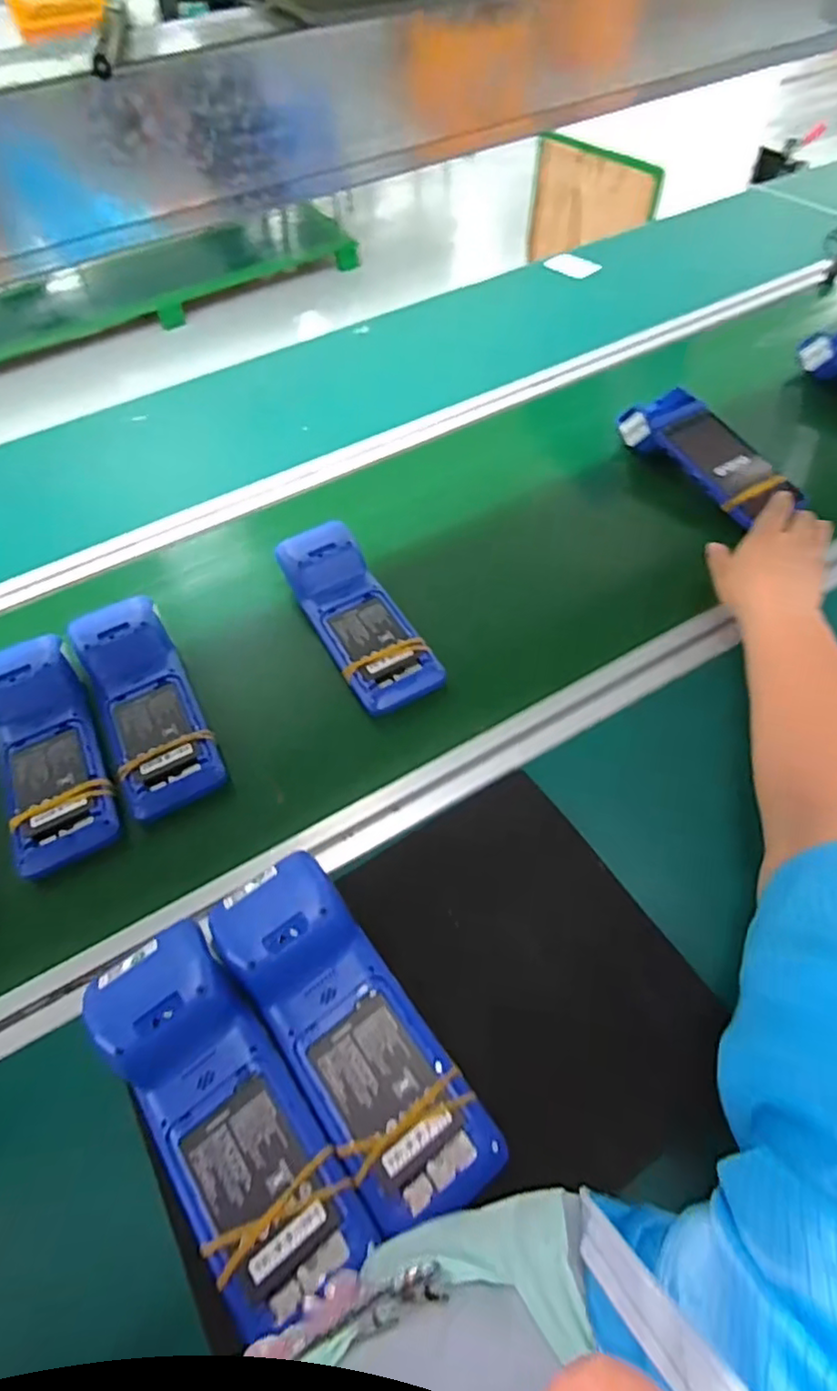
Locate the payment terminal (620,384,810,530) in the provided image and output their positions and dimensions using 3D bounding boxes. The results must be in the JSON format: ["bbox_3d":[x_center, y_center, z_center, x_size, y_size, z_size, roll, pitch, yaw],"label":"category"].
[{"bbox_3d":[0.322,-0.272,0.699,0.083,0.043,0.205,-26,60,-12],"label":"payment terminal"}]

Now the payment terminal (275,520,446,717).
[{"bbox_3d":[-0.063,-0.083,0.606,0.078,0.048,0.218,-27,58,-13],"label":"payment terminal"}]

